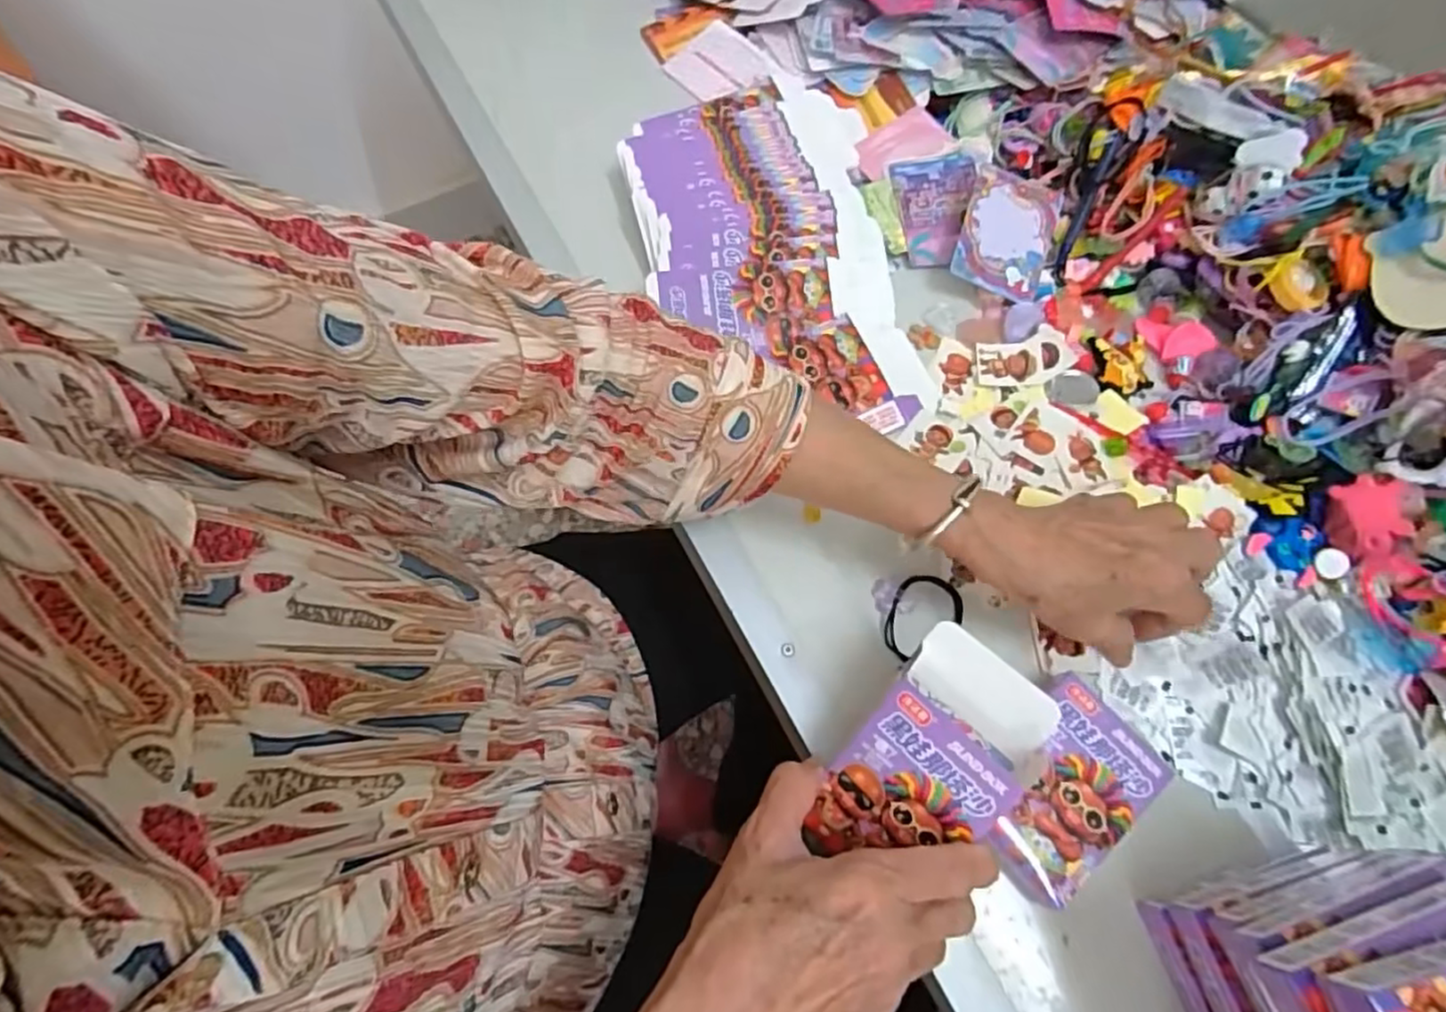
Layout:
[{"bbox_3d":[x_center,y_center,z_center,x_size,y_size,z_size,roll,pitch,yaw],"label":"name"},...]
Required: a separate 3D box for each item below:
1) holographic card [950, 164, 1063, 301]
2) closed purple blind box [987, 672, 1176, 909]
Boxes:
[{"bbox_3d":[0.192,-0.184,0.460,0.063,0.005,0.087,20,79,-8],"label":"holographic card"},{"bbox_3d":[0.168,0.140,0.343,0.093,0.025,0.071,-32,72,-12],"label":"closed purple blind box"}]

